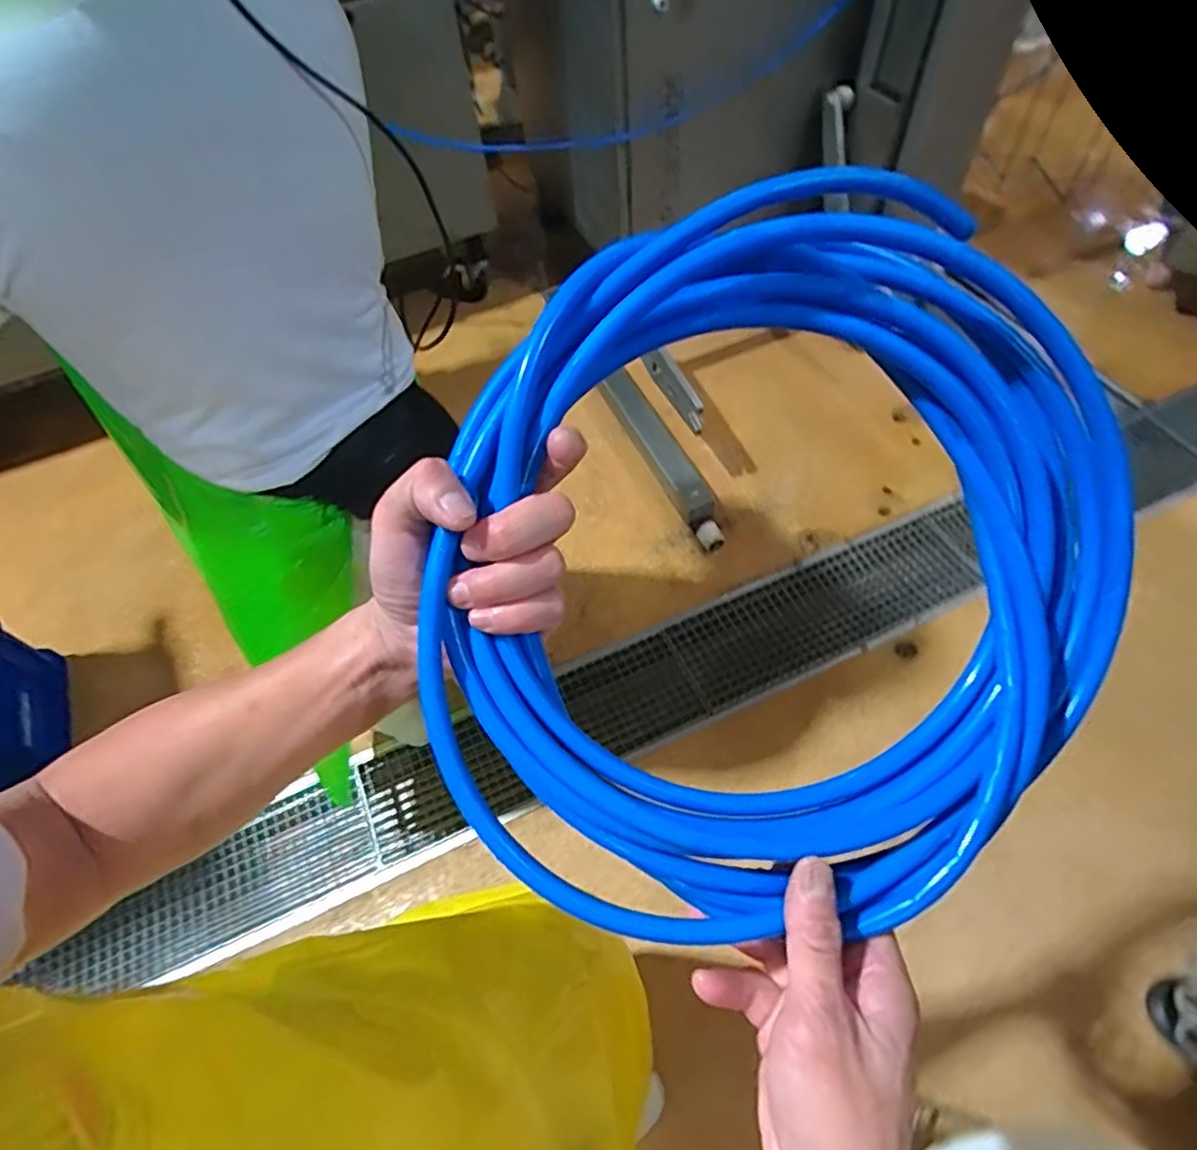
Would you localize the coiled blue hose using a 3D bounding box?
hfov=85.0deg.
[{"bbox_3d":[0.086,0.001,0.325,0.361,0.040,0.339,0,93,-5],"label":"coiled blue hose"}]

